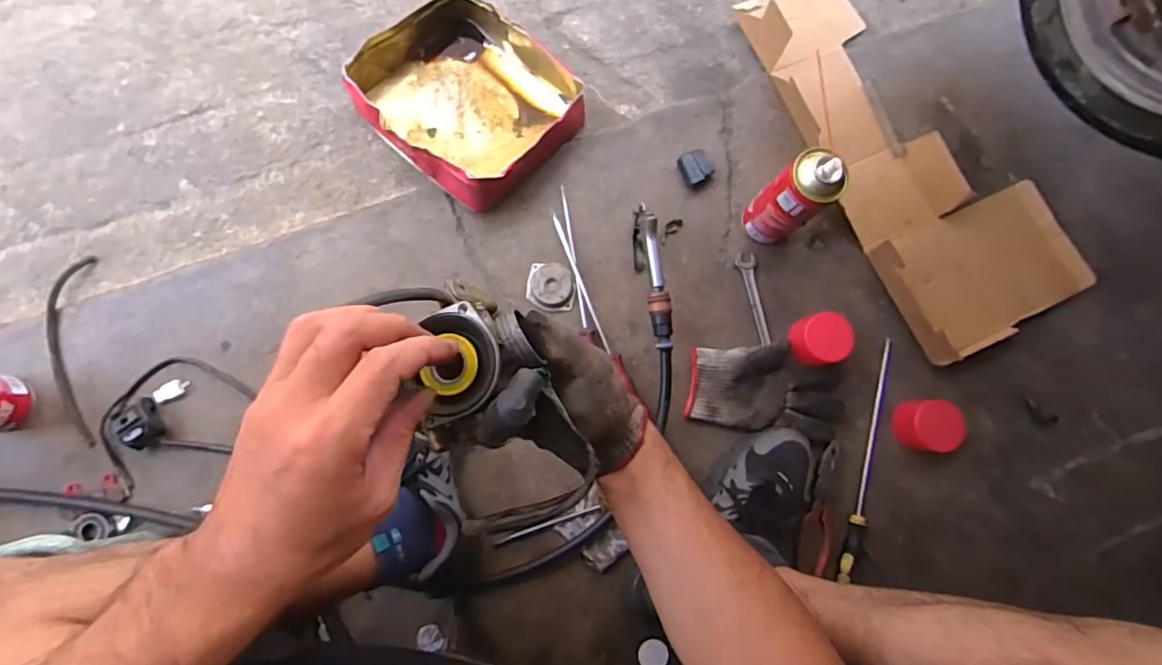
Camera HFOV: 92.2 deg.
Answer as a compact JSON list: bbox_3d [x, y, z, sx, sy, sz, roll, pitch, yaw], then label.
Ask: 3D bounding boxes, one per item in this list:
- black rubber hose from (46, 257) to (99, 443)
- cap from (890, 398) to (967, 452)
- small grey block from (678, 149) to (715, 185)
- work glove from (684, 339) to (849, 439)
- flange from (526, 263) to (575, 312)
[{"bbox_3d":[-0.614,0.021,0.671,0.047,0.016,0.232,-8,83,-5],"label":"black rubber hose"},{"bbox_3d":[0.444,0.119,0.713,0.070,0.054,0.065,6,82,-3],"label":"cap"},{"bbox_3d":[0.155,-0.223,0.756,0.039,0.026,0.049,-22,84,-6],"label":"small grey block"},{"bbox_3d":[0.237,0.071,0.709,0.195,0.029,0.106,9,82,-3],"label":"work glove"},{"bbox_3d":[-0.039,-0.060,0.718,0.060,0.015,0.061,0,82,-4],"label":"flange"}]

